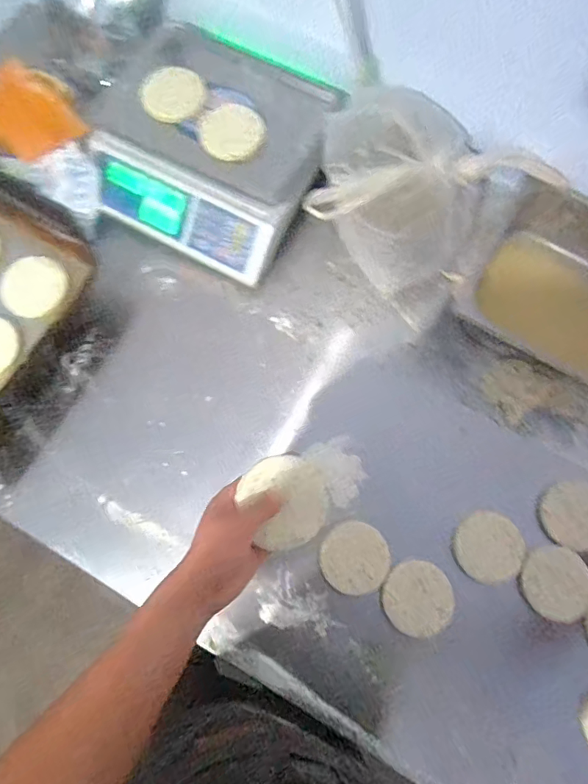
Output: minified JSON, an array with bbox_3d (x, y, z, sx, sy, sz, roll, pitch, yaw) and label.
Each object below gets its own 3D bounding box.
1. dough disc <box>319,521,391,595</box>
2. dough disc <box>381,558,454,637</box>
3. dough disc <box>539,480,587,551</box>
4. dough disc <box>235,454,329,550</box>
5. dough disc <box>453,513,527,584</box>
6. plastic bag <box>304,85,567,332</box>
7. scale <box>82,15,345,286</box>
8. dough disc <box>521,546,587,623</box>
[{"bbox_3d":[0.086,0.233,0.670,0.094,0.010,0.092,0,75,0],"label":"dough disc"},{"bbox_3d":[0.172,0.285,0.659,0.094,0.009,0.095,0,75,0],"label":"dough disc"},{"bbox_3d":[0.410,0.178,0.690,0.100,0.007,0.094,0,75,0],"label":"dough disc"},{"bbox_3d":[-0.008,0.115,0.497,0.086,0.018,0.093,0,89,-18],"label":"dough disc"},{"bbox_3d":[0.278,0.220,0.675,0.090,0.011,0.094,0,75,0],"label":"dough disc"},{"bbox_3d":[0.190,-0.295,0.722,0.296,0.183,0.272,36,78,9],"label":"plastic bag"},{"bbox_3d":[-0.131,-0.388,0.771,0.354,0.124,0.327,28,77,7],"label":"scale"},{"bbox_3d":[0.370,0.268,0.664,0.102,0.007,0.093,0,75,0],"label":"dough disc"}]

